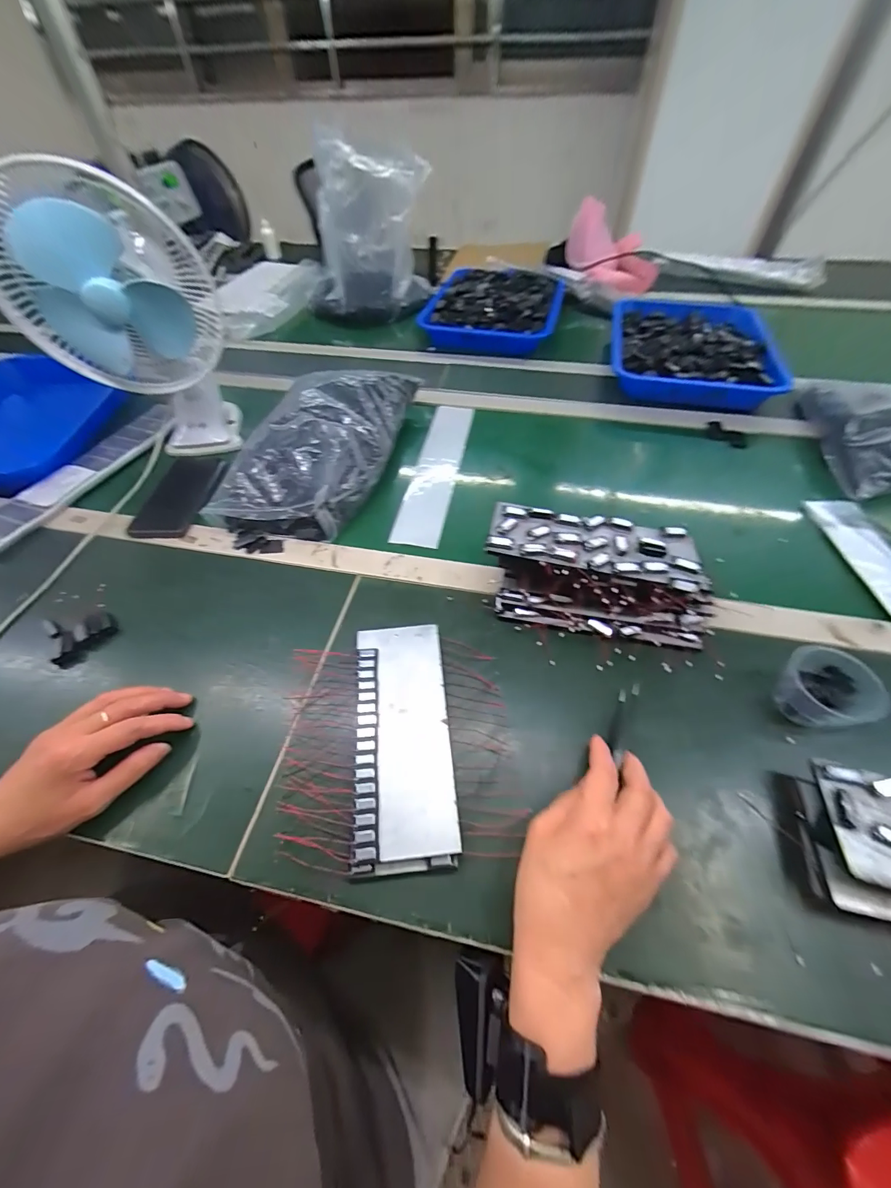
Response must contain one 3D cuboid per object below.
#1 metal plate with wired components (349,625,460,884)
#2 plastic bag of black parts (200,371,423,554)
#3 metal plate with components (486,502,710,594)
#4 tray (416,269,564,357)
[{"bbox_3d":[-0.038,0.120,0.363,0.079,0.017,0.203,-5,53,-2],"label":"metal plate with wired components"},{"bbox_3d":[-0.171,-0.212,0.578,0.185,0.086,0.347,17,56,15],"label":"plastic bag of black parts"},{"bbox_3d":[0.145,-0.053,0.407,0.198,0.019,0.080,10,54,10],"label":"metal plate with components"},{"bbox_3d":[0.100,-0.600,0.863,0.263,0.047,0.316,11,54,10],"label":"tray"}]

